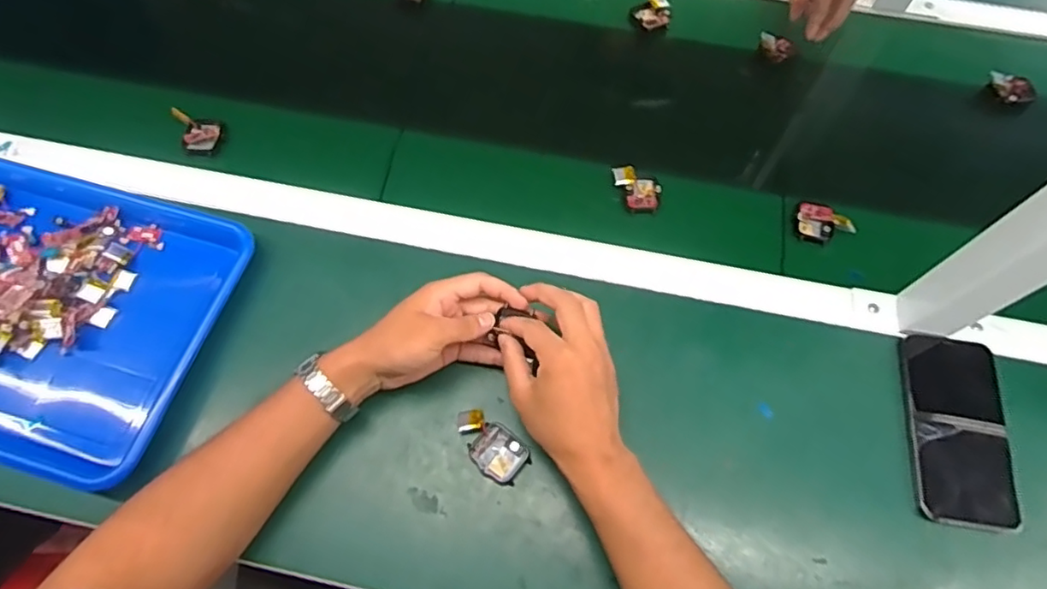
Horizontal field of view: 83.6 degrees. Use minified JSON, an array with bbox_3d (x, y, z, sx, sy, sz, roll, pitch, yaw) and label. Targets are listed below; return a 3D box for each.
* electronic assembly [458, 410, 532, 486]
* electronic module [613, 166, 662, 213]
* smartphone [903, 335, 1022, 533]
[{"bbox_3d":[-0.029,0.126,0.491,0.068,0.016,0.040,36,69,14],"label":"electronic assembly"},{"bbox_3d":[0.115,-0.108,0.600,0.053,0.014,0.039,23,67,9],"label":"electronic module"},{"bbox_3d":[0.372,0.111,0.499,0.075,0.014,0.161,7,65,2],"label":"smartphone"}]

